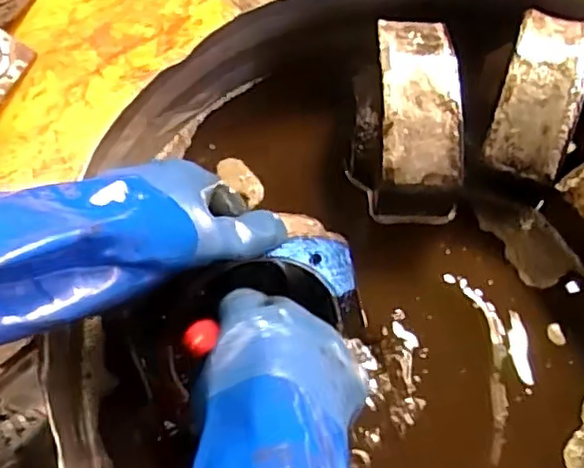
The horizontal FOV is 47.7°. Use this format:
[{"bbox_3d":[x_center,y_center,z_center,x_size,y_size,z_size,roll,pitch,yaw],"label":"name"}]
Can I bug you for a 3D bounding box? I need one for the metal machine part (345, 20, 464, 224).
[{"bbox_3d":[0.093,-0.097,0.539,0.085,0.074,0.167,5,63,1],"label":"metal machine part"}]

